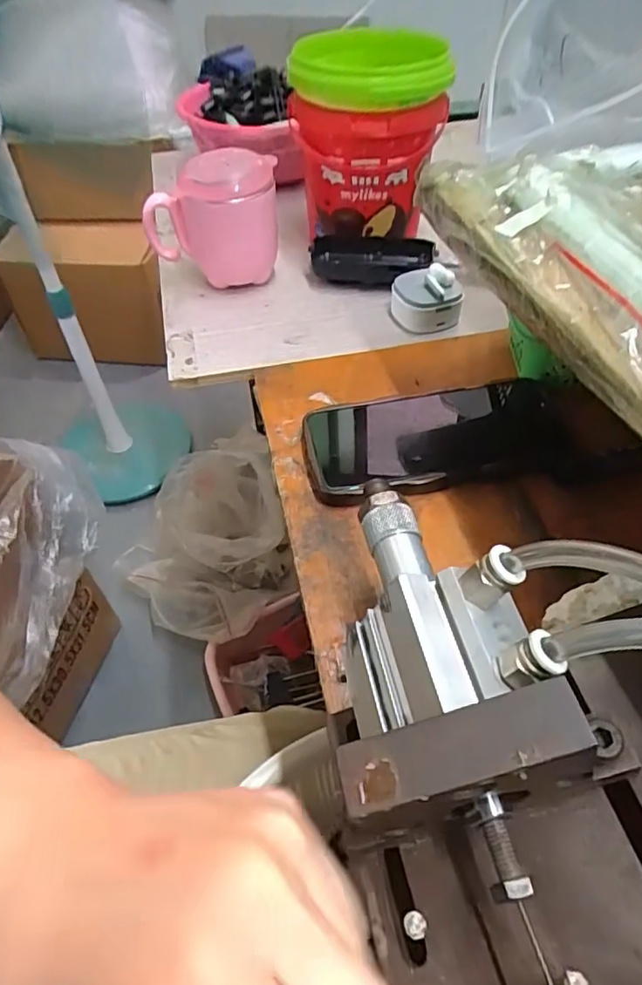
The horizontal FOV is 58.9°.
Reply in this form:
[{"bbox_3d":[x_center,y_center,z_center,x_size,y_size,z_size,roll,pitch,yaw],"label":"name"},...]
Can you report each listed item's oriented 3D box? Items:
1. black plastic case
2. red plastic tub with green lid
[{"bbox_3d":[0.047,-0.215,0.528,0.108,0.029,0.041,9,50,9],"label":"black plastic case"},{"bbox_3d":[0.042,-0.321,0.531,0.132,0.155,0.149,-2,49,0],"label":"red plastic tub with green lid"}]

